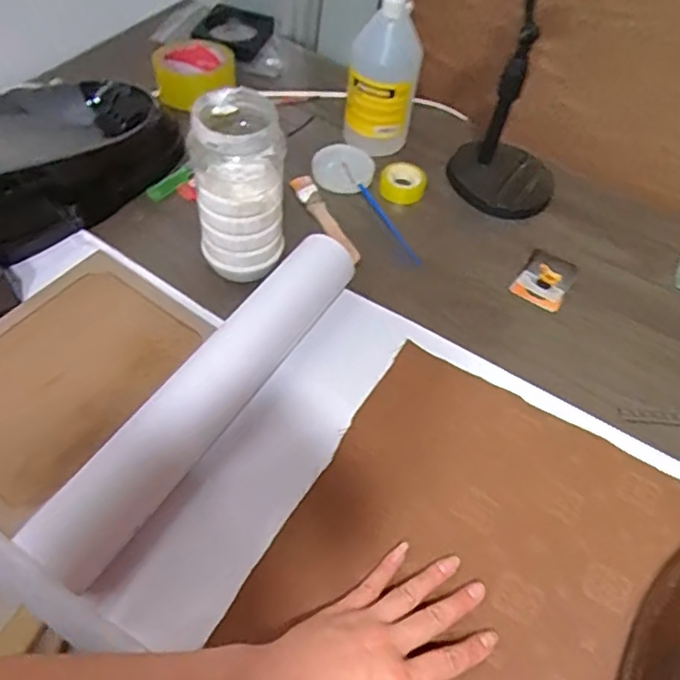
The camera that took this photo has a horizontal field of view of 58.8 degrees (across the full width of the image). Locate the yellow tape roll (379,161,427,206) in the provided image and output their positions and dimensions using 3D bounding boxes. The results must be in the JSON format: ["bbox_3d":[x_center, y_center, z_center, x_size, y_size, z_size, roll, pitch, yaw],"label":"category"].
[{"bbox_3d":[0.073,-0.181,0.691,0.052,0.022,0.052,2,54,-3],"label":"yellow tape roll"}]

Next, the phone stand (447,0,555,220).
[{"bbox_3d":[0.196,-0.259,0.617,0.124,0.241,0.102,20,55,9],"label":"phone stand"}]

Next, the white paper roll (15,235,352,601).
[{"bbox_3d":[-0.103,0.037,0.499,0.055,0.045,0.350,29,57,15],"label":"white paper roll"}]

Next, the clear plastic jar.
[{"bbox_3d":[-0.089,-0.134,0.541,0.076,0.158,0.068,-4,55,-8],"label":"clear plastic jar"}]

